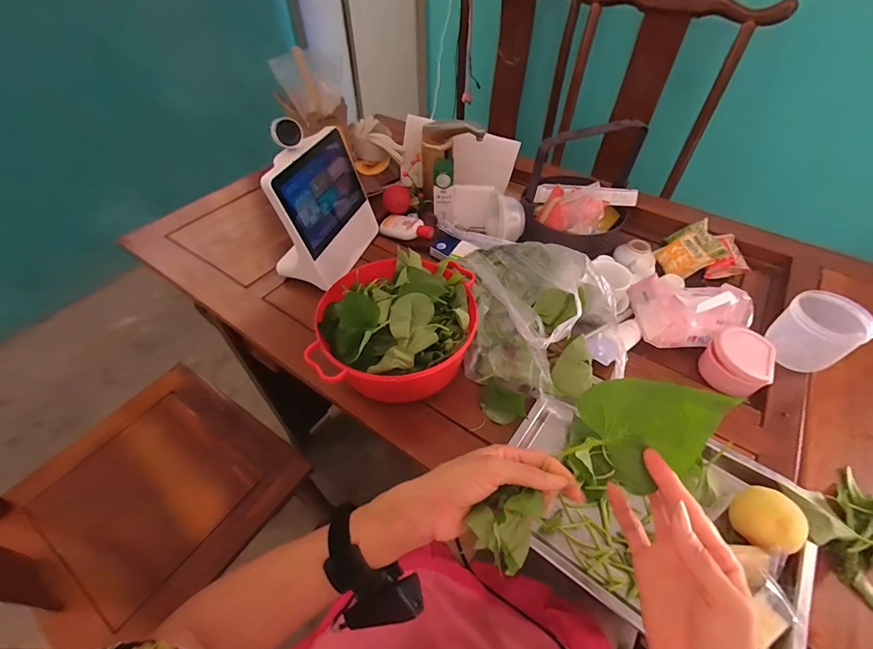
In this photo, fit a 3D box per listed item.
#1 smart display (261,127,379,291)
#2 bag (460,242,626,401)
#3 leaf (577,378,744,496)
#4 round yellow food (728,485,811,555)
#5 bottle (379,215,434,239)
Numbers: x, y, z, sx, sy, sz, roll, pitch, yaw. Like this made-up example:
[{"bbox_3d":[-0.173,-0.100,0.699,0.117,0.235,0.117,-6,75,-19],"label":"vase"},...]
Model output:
[{"bbox_3d":[-0.198,-0.207,0.682,0.105,0.193,0.231,17,51,15],"label":"smart display"},{"bbox_3d":[0.147,-0.018,0.557,0.210,0.136,0.252,-1,49,0],"label":"bag"},{"bbox_3d":[0.178,0.077,0.315,0.099,0.006,0.087,-35,61,20],"label":"leaf"},{"bbox_3d":[0.343,0.208,0.410,0.052,0.052,0.060,-12,50,-10],"label":"round yellow food"},{"bbox_3d":[-0.063,-0.203,0.819,0.124,0.043,0.049,25,54,21],"label":"bottle"}]

